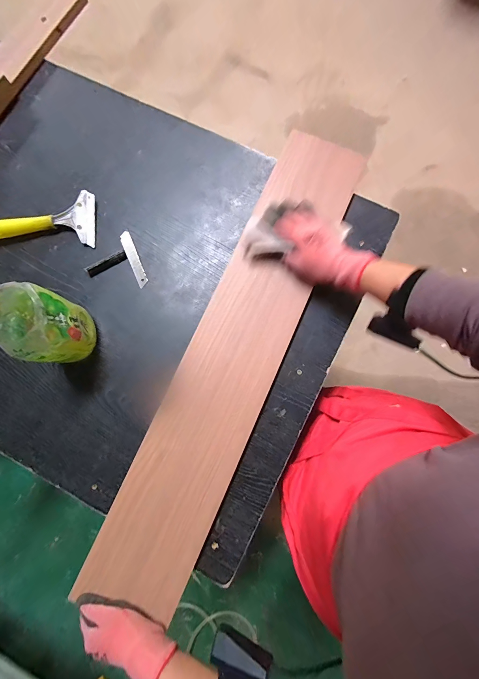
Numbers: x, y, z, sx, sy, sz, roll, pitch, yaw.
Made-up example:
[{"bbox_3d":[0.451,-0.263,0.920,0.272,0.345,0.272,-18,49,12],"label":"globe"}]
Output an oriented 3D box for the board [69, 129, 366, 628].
[{"bbox_3d":[0.000,0.010,0.452,0.149,0.026,0.795,24,83,5],"label":"board"}]

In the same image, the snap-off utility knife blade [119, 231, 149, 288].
[{"bbox_3d":[-0.185,-0.140,0.490,0.020,0.004,0.099,-22,91,-10],"label":"snap-off utility knife blade"}]

